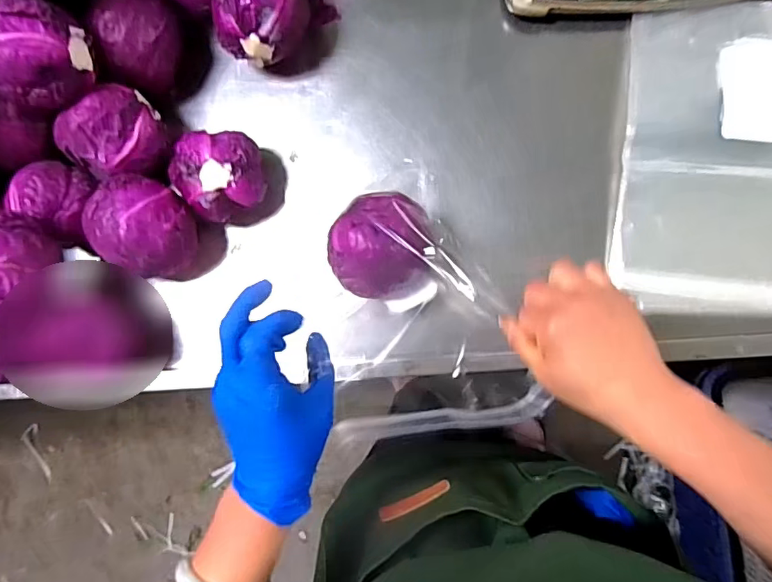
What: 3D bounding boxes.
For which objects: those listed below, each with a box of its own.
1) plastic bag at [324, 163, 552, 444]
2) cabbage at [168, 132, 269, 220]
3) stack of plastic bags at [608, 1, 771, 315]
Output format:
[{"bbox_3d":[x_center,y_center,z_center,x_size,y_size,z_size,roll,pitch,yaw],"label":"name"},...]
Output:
[{"bbox_3d":[0.034,0.014,0.498,0.186,0.195,0.223,-3,86,6],"label":"plastic bag"},{"bbox_3d":[-0.192,-0.134,0.595,0.096,0.080,0.101,-2,86,6],"label":"cabbage"},{"bbox_3d":[0.414,-0.150,0.560,0.291,0.036,0.356,3,87,6],"label":"stack of plastic bags"}]

